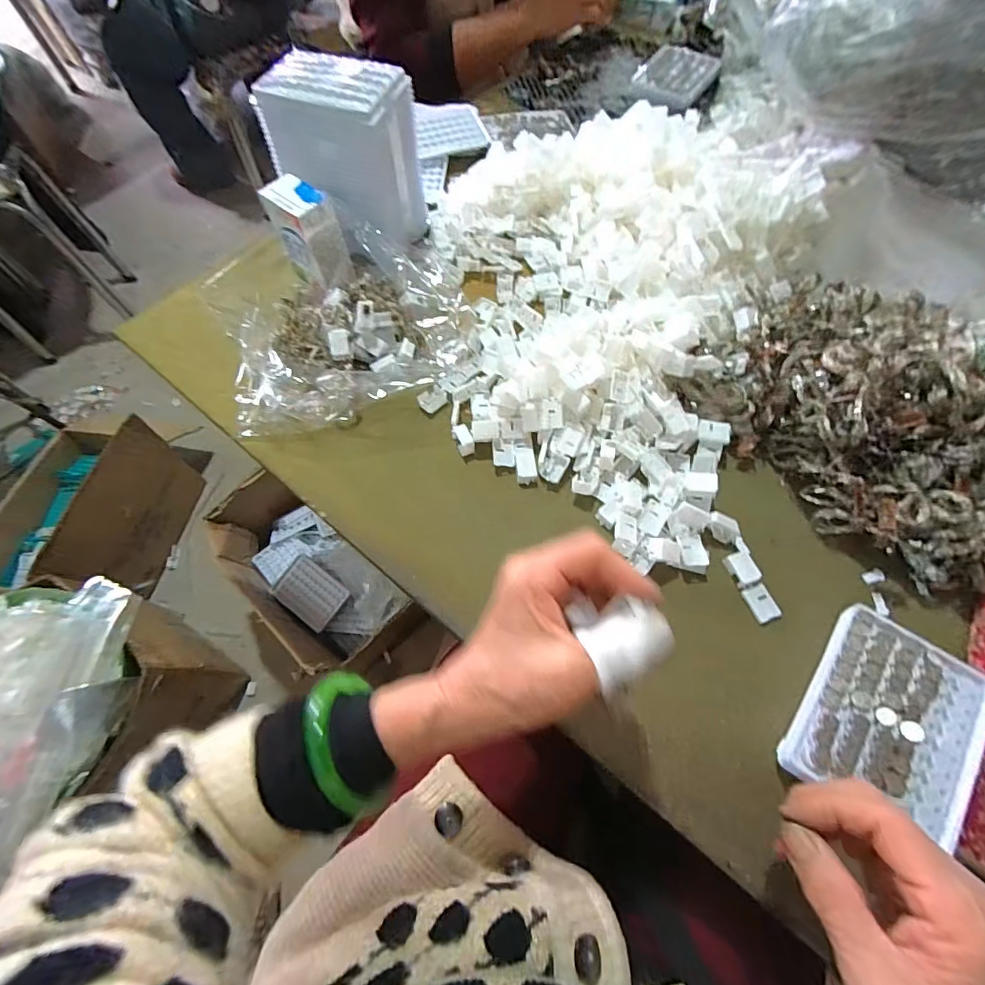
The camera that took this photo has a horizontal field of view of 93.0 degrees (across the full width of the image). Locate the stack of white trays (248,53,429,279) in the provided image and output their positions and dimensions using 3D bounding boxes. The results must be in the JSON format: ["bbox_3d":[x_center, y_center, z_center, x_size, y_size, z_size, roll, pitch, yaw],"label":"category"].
[{"bbox_3d":[-0.154,-0.354,0.507,0.128,0.159,0.098,20,66,11],"label":"stack of white trays"}]

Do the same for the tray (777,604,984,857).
[{"bbox_3d":[0.268,0.154,0.316,0.101,0.023,0.127,30,68,15],"label":"tray"}]

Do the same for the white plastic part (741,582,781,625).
[{"bbox_3d":[0.213,0.088,0.369,0.019,0.004,0.028,-17,65,-7],"label":"white plastic part"}]

